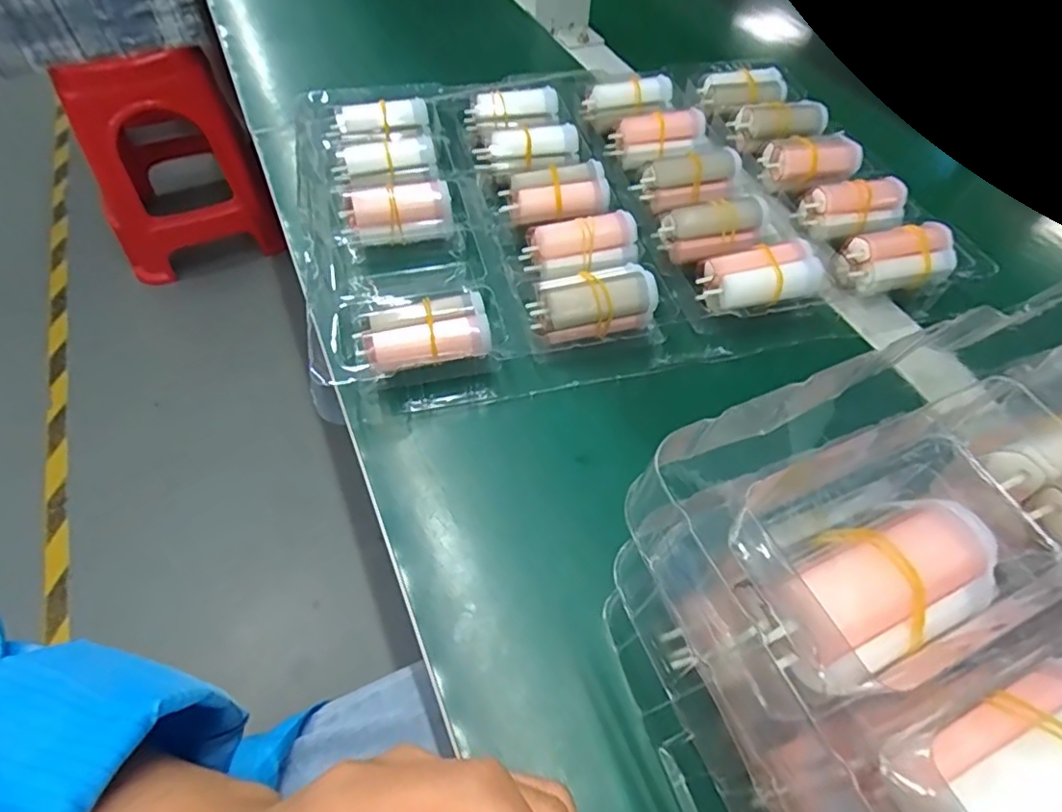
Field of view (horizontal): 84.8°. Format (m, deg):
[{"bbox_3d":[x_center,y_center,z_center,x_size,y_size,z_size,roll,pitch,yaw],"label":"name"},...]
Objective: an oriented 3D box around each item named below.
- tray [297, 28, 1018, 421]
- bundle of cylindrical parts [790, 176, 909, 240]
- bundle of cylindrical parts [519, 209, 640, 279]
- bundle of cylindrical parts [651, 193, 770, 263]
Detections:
[{"bbox_3d":[0.044,-0.154,0.382,0.390,0.033,0.293,-9,55,-9],"label":"tray"},{"bbox_3d":[0.216,-0.129,0.384,0.065,0.023,0.034,-9,55,-9],"label":"bundle of cylindrical parts"},{"bbox_3d":[0.030,-0.093,0.350,0.068,0.030,0.027,-10,56,-10],"label":"bundle of cylindrical parts"},{"bbox_3d":[0.115,-0.109,0.364,0.068,0.023,0.030,-9,55,-9],"label":"bundle of cylindrical parts"}]

